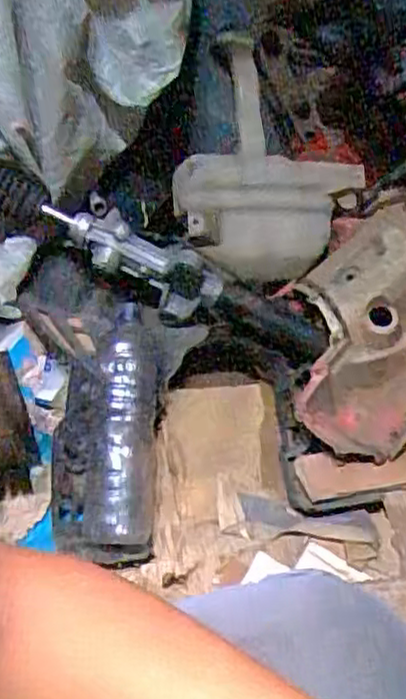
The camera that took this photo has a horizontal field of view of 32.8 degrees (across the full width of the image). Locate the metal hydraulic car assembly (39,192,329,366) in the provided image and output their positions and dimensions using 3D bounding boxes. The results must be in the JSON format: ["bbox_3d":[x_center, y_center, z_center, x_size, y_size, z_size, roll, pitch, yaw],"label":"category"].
[{"bbox_3d":[-0.017,-0.091,1.008,0.429,0.090,0.060,26,42,-9],"label":"metal hydraulic car assembly"}]

